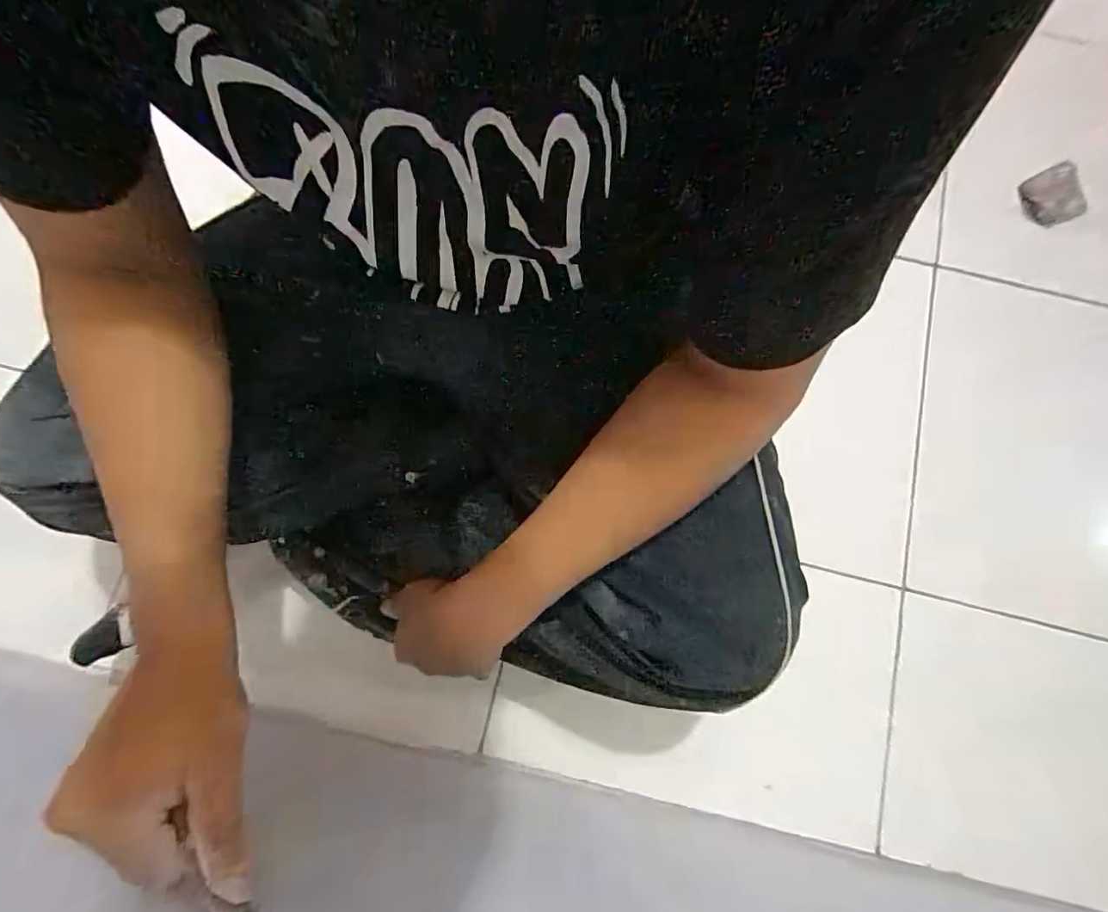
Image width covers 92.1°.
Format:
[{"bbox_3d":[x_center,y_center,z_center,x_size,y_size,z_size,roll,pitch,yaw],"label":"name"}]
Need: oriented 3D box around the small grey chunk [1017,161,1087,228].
[{"bbox_3d":[0.678,-0.353,0.729,0.053,0.045,0.088,-3,77,-2],"label":"small grey chunk"}]

